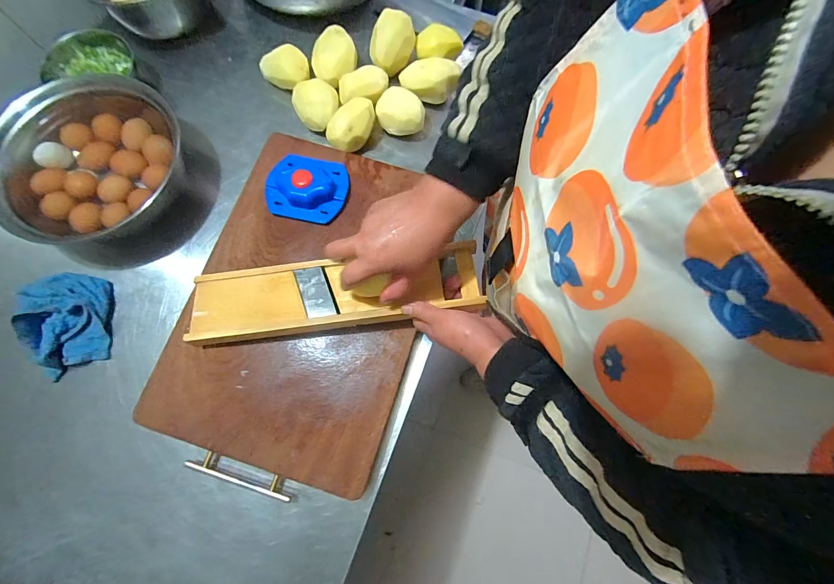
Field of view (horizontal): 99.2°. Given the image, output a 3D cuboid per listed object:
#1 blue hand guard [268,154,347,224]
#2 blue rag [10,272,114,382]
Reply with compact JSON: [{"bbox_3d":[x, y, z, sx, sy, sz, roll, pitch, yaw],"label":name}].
[{"bbox_3d":[-0.169,-0.164,0.540,0.121,0.034,0.103,11,75,2],"label":"blue hand guard"},{"bbox_3d":[-0.500,0.038,0.508,0.102,0.051,0.144,-19,76,-6],"label":"blue rag"}]

